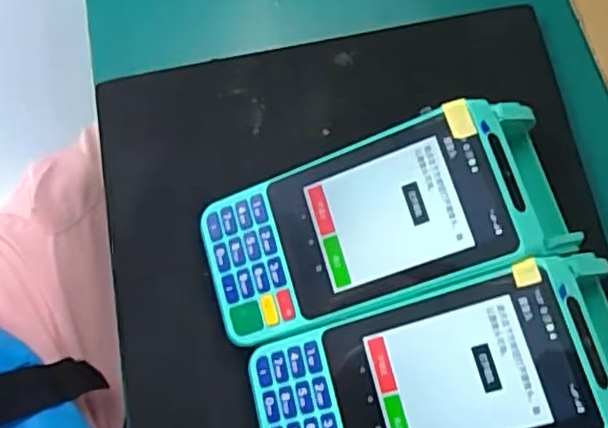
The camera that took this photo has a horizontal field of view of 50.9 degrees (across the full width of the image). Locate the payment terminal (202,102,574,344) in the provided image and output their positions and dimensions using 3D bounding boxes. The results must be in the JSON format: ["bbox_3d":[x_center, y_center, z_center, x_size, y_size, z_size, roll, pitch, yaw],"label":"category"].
[{"bbox_3d":[0.034,0.003,0.297,0.167,0.052,0.076,-17,75,-4],"label":"payment terminal"}]

